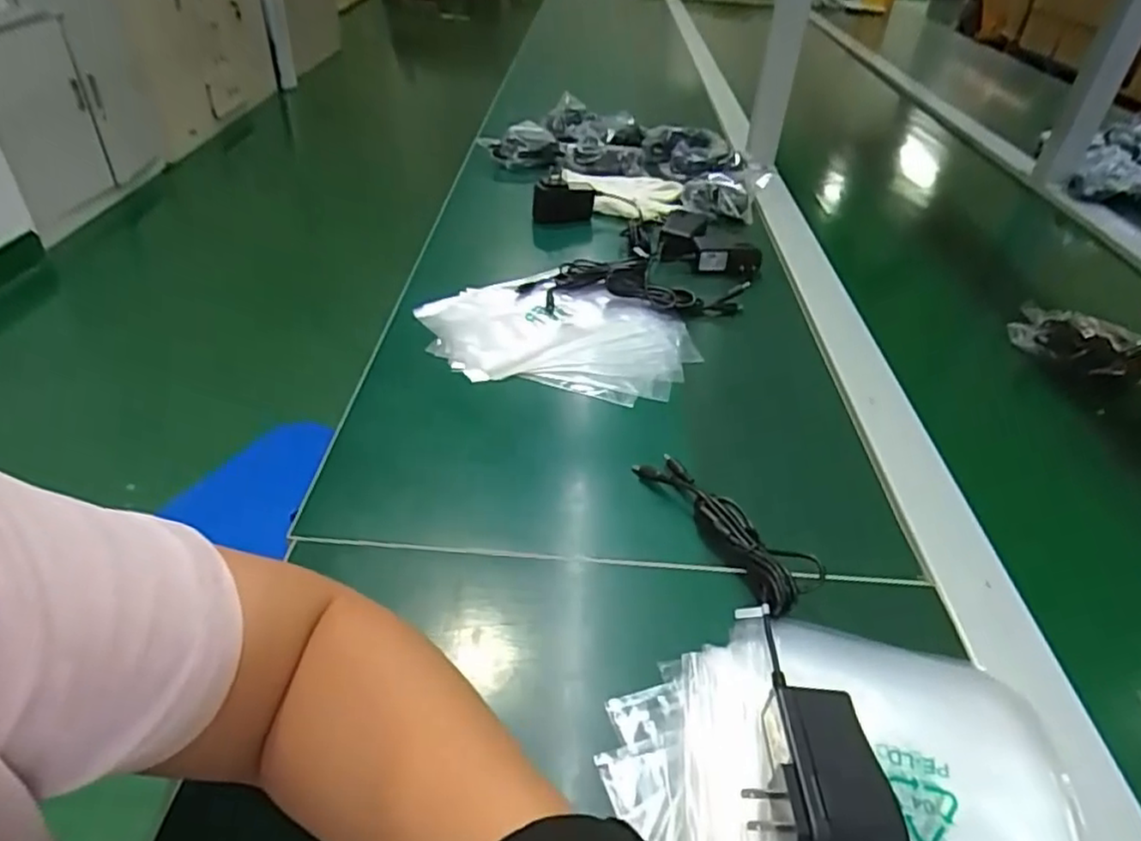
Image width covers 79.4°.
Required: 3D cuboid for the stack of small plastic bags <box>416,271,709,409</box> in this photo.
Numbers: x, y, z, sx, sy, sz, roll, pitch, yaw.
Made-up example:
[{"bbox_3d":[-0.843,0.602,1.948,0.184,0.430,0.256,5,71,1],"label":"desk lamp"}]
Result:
[{"bbox_3d":[-0.010,-0.080,0.625,0.233,0.014,0.176,20,42,18],"label":"stack of small plastic bags"}]

